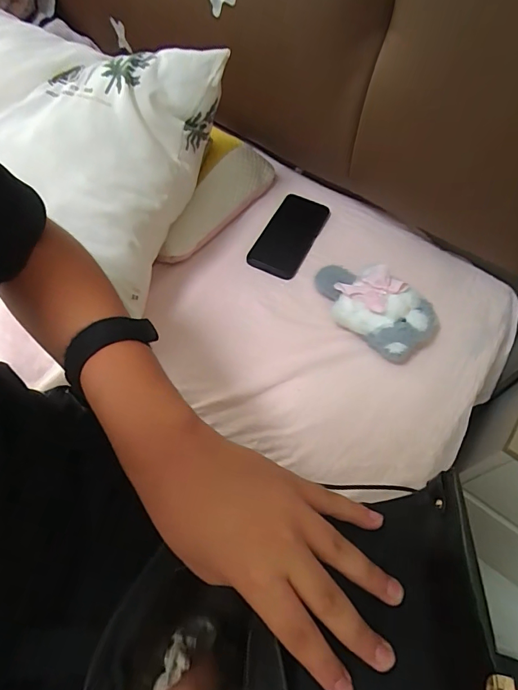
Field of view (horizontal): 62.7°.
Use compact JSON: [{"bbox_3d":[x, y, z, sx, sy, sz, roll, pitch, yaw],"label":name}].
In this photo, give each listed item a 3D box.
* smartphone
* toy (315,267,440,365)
[{"bbox_3d":[0.051,-0.181,0.691,0.082,0.009,0.170,23,62,11],"label":"smartphone"},{"bbox_3d":[0.157,-0.057,0.592,0.176,0.065,0.090,41,67,19],"label":"toy"}]

